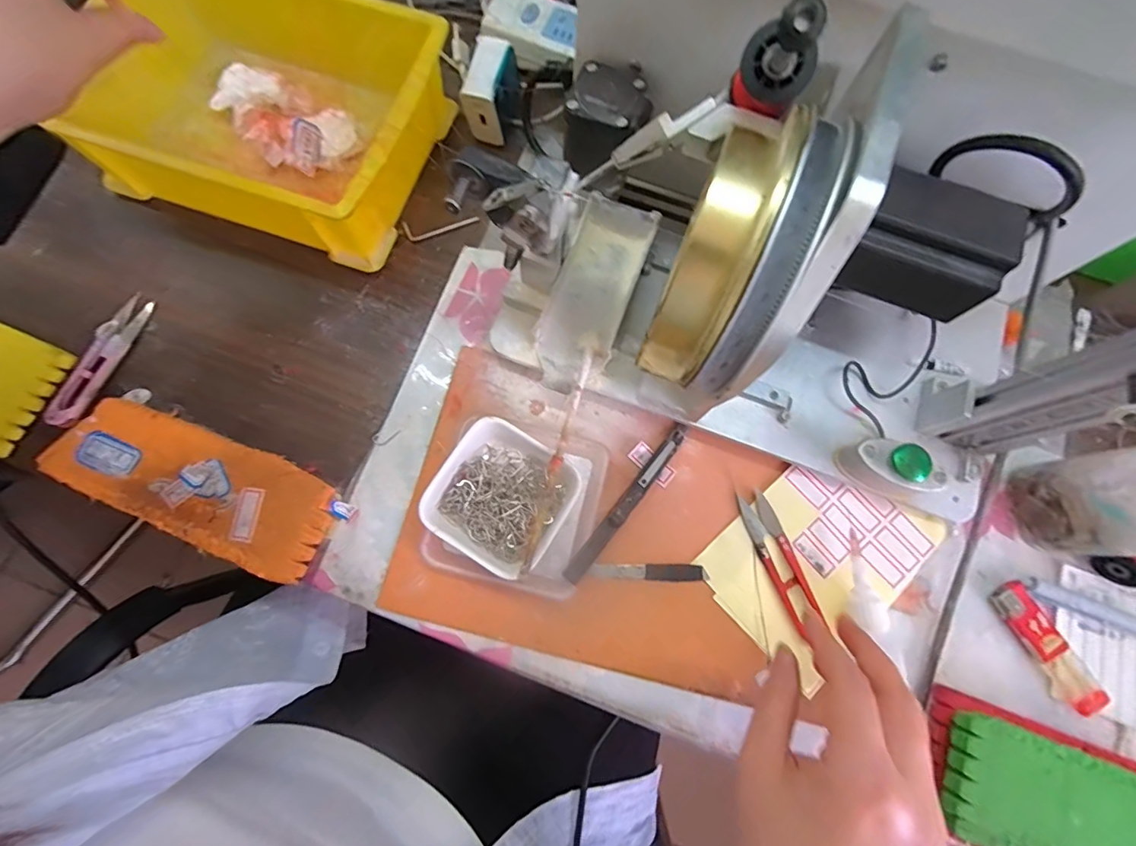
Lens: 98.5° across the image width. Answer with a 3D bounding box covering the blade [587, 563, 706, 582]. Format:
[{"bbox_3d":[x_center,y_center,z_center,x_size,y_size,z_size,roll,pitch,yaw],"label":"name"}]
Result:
[{"bbox_3d":[0.054,0.099,0.324,0.078,0.007,0.011,1,76,-2],"label":"blade"}]

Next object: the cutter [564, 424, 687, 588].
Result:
[{"bbox_3d":[0.042,0.052,0.330,0.011,0.012,0.130,38,78,7],"label":"cutter"}]

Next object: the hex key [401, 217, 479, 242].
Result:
[{"bbox_3d":[-0.102,-0.155,0.391,0.061,0.004,0.017,-5,76,-3],"label":"hex key"}]

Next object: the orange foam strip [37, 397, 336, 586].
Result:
[{"bbox_3d":[-0.248,0.040,0.324,0.182,0.012,0.068,22,78,3],"label":"orange foam strip"}]

